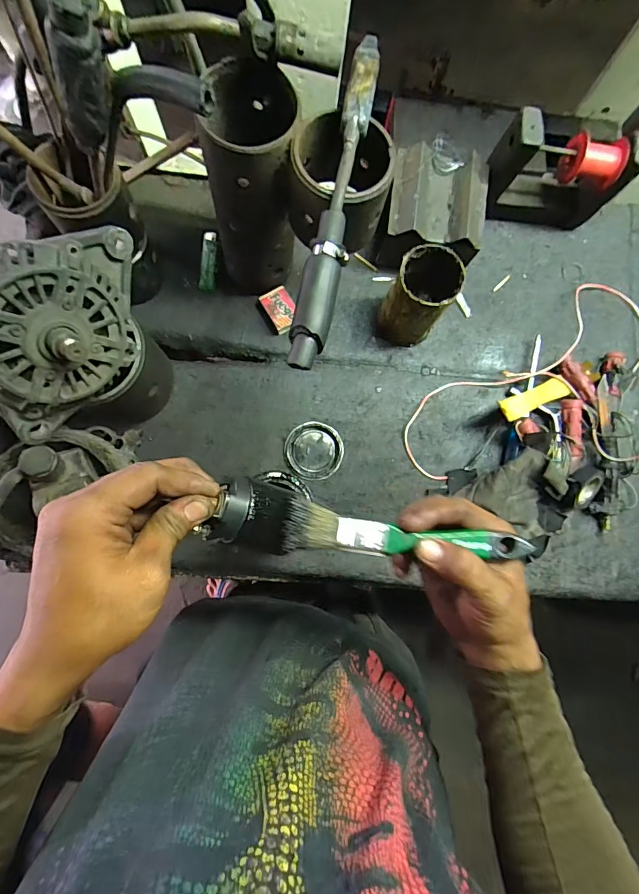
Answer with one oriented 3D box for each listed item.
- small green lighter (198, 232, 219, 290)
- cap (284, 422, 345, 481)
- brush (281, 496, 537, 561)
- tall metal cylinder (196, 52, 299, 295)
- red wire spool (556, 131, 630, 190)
[{"bbox_3d":[-0.147,-0.251,0.561,0.021,0.015,0.083,3,81,-4],"label":"small green lighter"},{"bbox_3d":[-0.007,0.005,0.545,0.074,0.010,0.072,1,82,-5],"label":"cap"},{"bbox_3d":[0.062,0.064,0.301,0.172,0.014,0.033,6,81,0],"label":"brush"},{"bbox_3d":[-0.070,-0.264,0.449,0.086,0.216,0.096,-7,82,-6],"label":"tall metal cylinder"},{"bbox_3d":[0.329,-0.343,0.508,0.061,0.049,0.043,2,81,-4],"label":"red wire spool"}]

